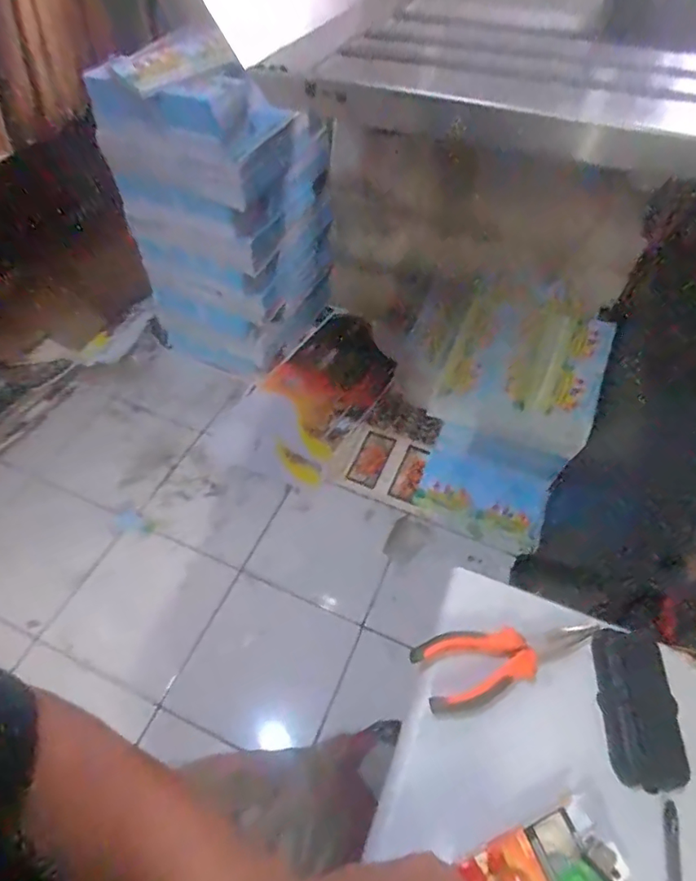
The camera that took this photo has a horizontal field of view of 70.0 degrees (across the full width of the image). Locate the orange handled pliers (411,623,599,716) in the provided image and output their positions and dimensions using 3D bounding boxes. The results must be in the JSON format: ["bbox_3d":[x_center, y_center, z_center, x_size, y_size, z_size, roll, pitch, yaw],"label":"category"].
[{"bbox_3d":[0.132,0.177,0.406,0.153,0.023,0.055,-11,52,-11],"label":"orange handled pliers"}]

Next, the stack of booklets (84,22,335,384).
[{"bbox_3d":[-0.299,-0.576,1.346,0.394,0.753,0.401,24,54,17],"label":"stack of booklets"}]

